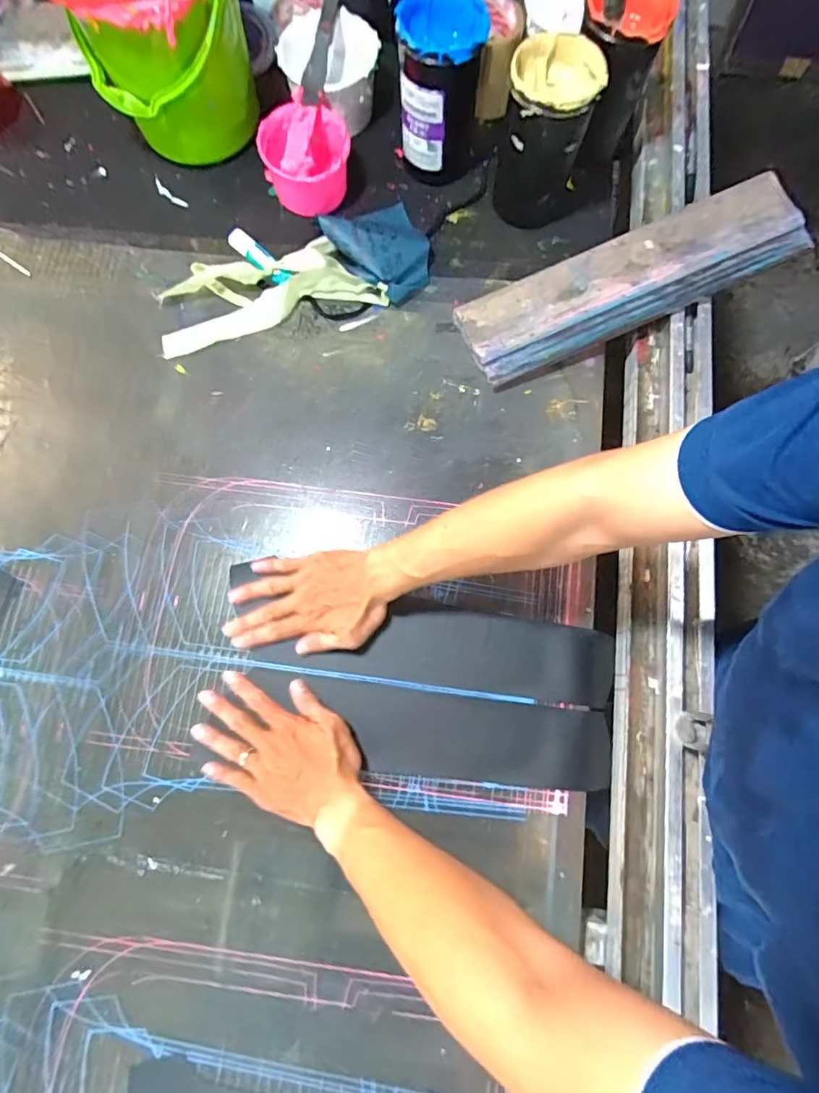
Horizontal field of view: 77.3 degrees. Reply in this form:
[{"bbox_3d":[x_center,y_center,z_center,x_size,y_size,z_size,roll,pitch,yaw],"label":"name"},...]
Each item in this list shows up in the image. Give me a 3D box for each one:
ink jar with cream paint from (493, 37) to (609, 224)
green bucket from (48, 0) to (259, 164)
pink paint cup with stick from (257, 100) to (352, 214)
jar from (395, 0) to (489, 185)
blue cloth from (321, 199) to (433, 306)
[{"bbox_3d":[0.158,-0.485,0.615,0.096,0.158,0.095,0,79,-1],"label":"ink jar with cream paint"},{"bbox_3d":[-0.299,-0.622,0.632,0.198,0.200,0.179,-20,80,-5],"label":"green bucket"},{"bbox_3d":[-0.134,-0.506,0.680,0.109,0.087,0.103,0,79,-1],"label":"pink paint cup with stick"},{"bbox_3d":[0.039,-0.561,0.632,0.101,0.144,0.100,4,78,0],"label":"jar"},{"bbox_3d":[-0.038,-0.397,0.659,0.121,0.048,0.160,-24,80,-6],"label":"blue cloth"}]

